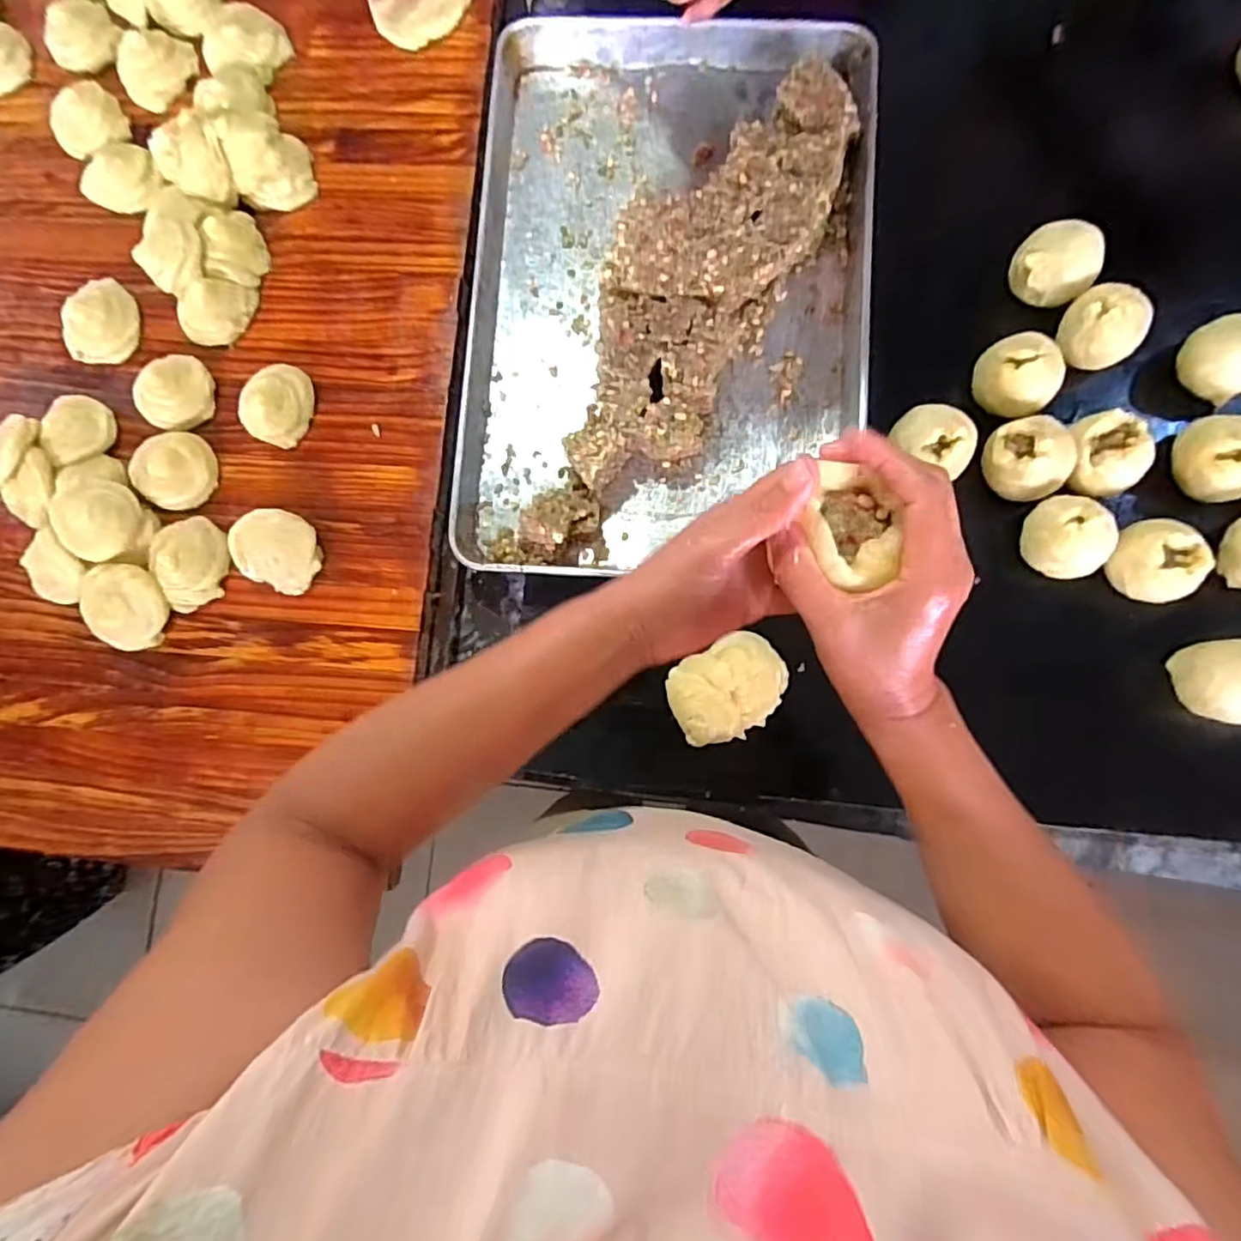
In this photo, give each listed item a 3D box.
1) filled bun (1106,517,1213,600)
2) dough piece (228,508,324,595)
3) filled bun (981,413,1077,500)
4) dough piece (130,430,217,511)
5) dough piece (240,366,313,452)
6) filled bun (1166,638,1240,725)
[{"bbox_3d":[0.503,-0.054,0.598,0.063,0.066,0.075,-17,84,2],"label":"filled bun"},{"bbox_3d":[-0.339,-0.070,0.622,0.076,0.037,0.074,0,85,3],"label":"dough piece"},{"bbox_3d":[0.395,-0.155,0.612,0.072,0.067,0.075,0,85,3],"label":"filled bun"},{"bbox_3d":[-0.461,-0.154,0.643,0.079,0.025,0.070,-20,84,2],"label":"dough piece"},{"bbox_3d":[-0.354,-0.225,0.644,0.067,0.033,0.077,36,88,6],"label":"dough piece"},{"bbox_3d":[0.561,0.056,0.587,0.061,0.068,0.074,-9,84,3],"label":"filled bun"}]

